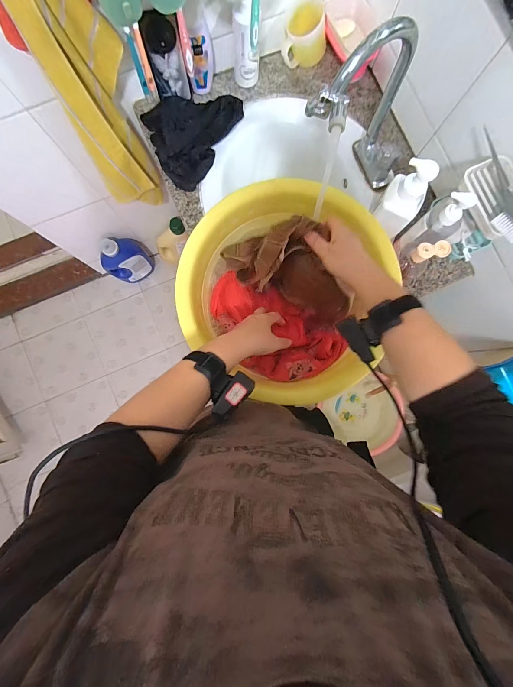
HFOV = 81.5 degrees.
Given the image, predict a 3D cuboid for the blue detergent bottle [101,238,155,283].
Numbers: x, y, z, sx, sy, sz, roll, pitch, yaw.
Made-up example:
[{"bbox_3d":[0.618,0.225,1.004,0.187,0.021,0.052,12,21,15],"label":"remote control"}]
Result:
[{"bbox_3d":[-0.554,-0.364,1.270,0.097,0.302,0.187,41,85,2],"label":"blue detergent bottle"}]

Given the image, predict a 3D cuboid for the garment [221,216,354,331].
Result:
[{"bbox_3d":[0.052,-0.132,0.523,0.231,0.168,0.101,25,85,0],"label":"garment"}]

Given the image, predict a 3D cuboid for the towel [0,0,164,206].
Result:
[{"bbox_3d":[-0.341,-0.504,0.605,0.161,0.672,0.099,6,85,-2],"label":"towel"}]

